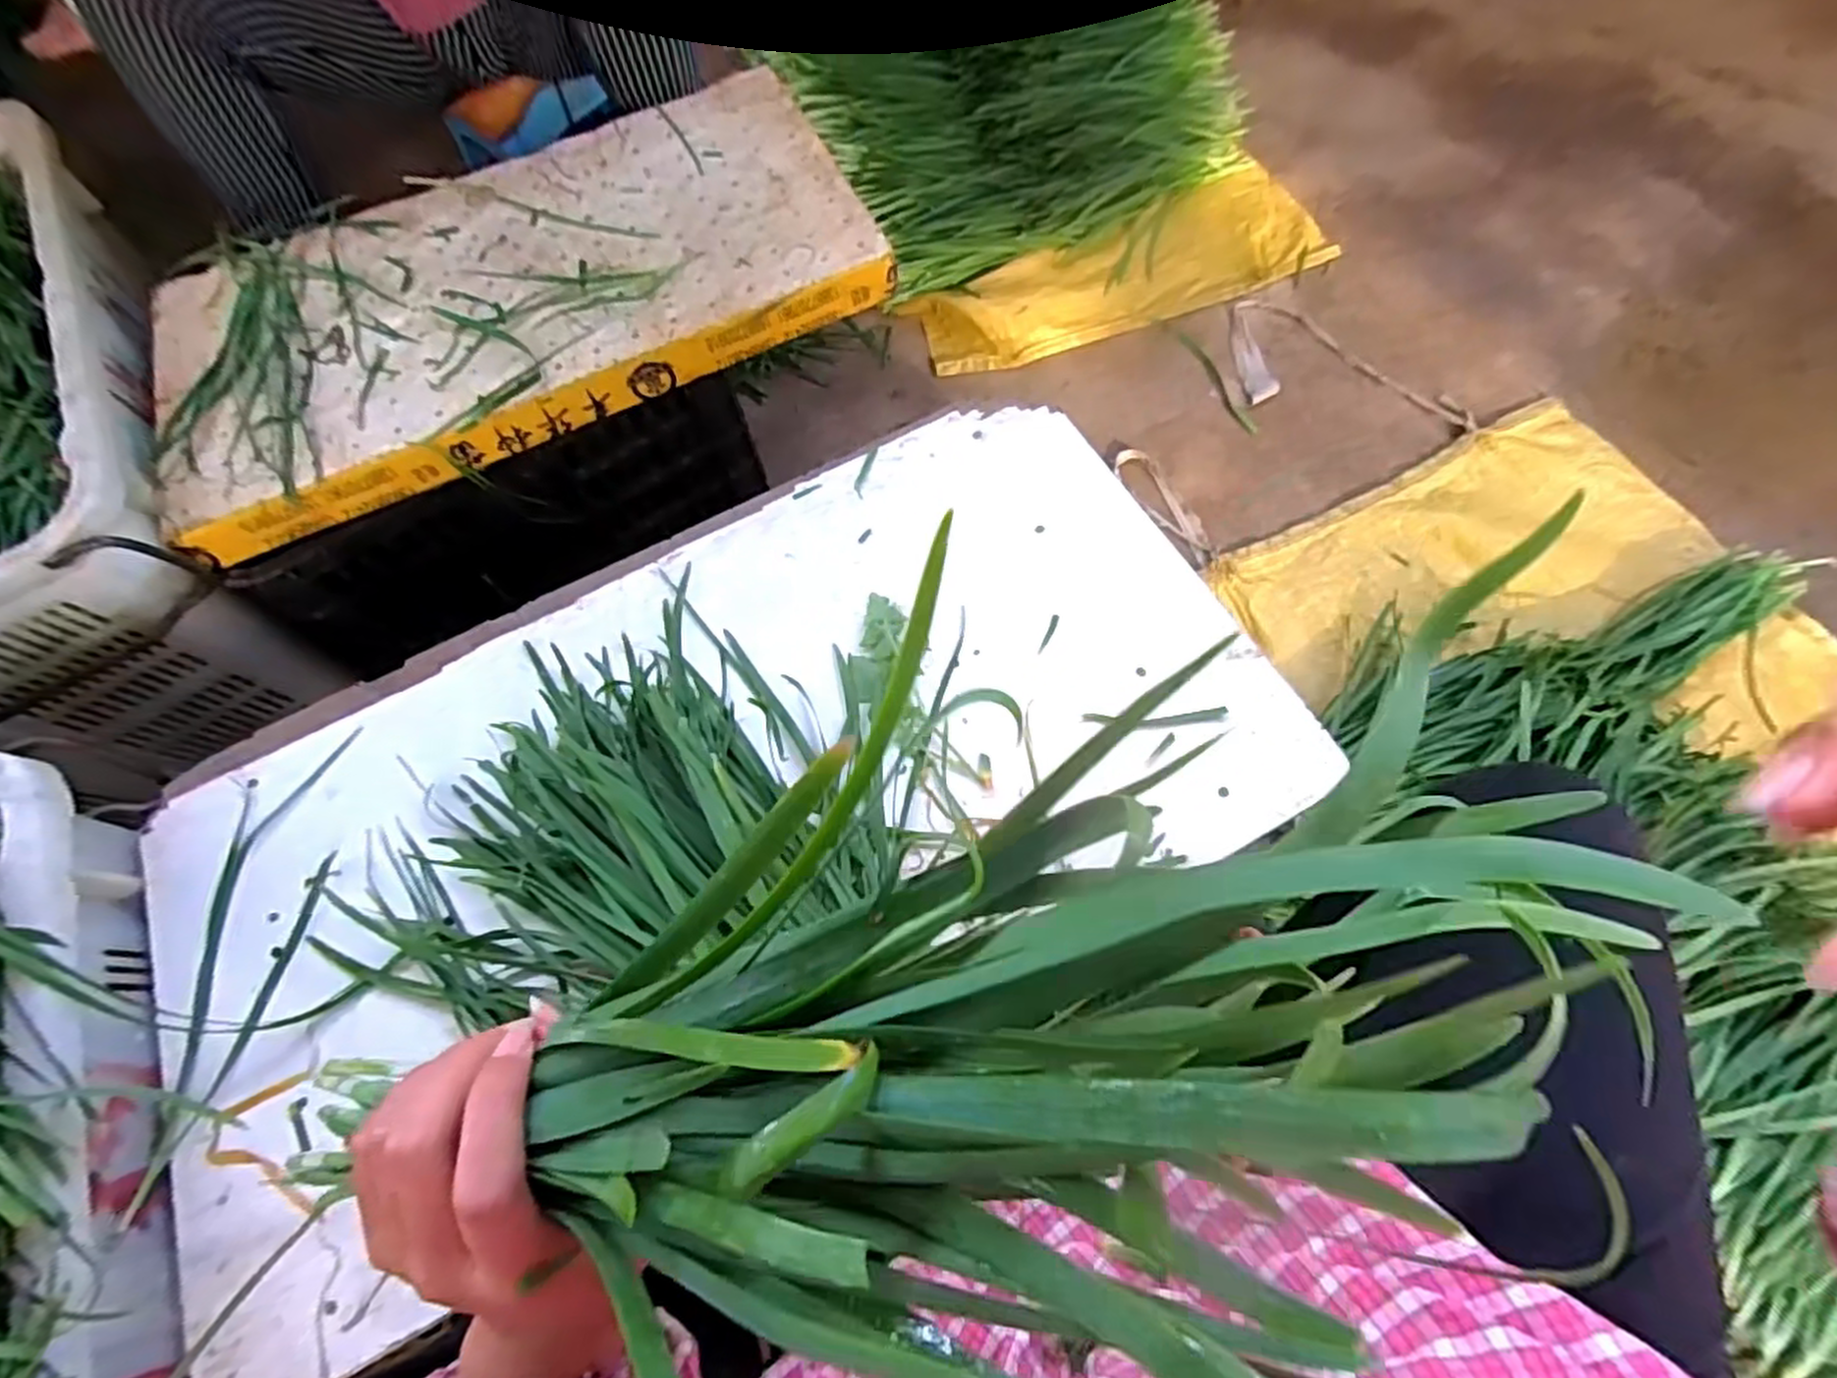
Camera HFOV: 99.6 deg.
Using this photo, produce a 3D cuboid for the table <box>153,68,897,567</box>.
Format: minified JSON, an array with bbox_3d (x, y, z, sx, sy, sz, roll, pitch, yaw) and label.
[{"bbox_3d":[-0.373,-0.370,0.718,0.623,0.044,0.323,-24,69,-7],"label":"table"}]

